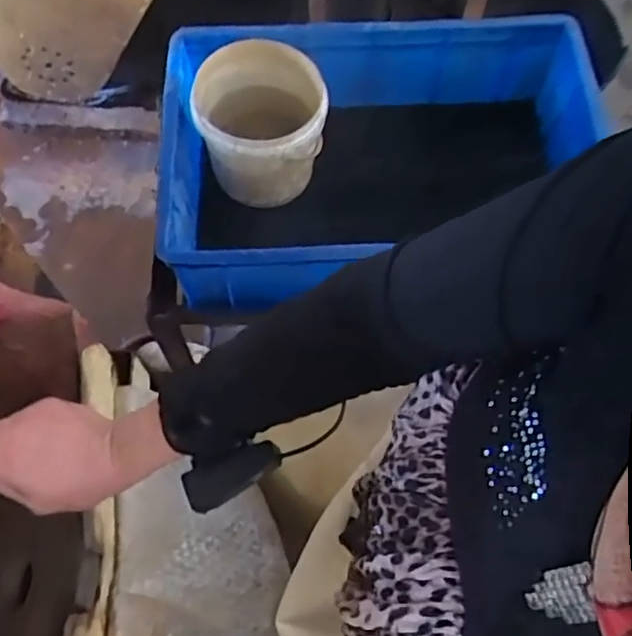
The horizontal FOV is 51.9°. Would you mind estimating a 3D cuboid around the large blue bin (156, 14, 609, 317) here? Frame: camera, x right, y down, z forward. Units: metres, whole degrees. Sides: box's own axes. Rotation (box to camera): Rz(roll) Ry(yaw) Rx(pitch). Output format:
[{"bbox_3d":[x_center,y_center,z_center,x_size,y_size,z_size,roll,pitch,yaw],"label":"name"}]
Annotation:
[{"bbox_3d":[0.087,-0.204,0.846,0.549,0.166,0.345,-5,66,-4],"label":"large blue bin"}]

